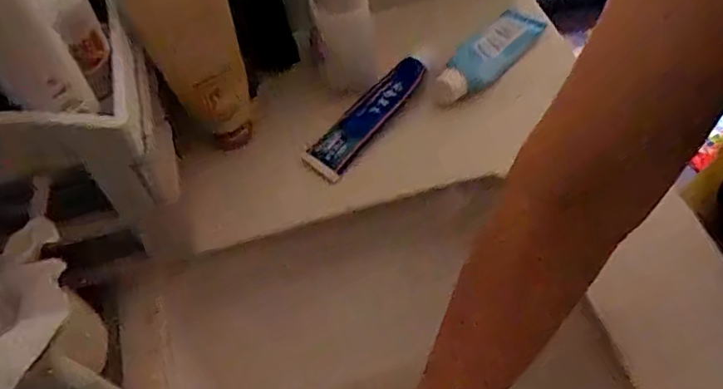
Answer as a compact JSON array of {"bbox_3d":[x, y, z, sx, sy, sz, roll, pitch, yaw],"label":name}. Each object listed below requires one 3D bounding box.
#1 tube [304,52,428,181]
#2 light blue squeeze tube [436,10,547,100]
[{"bbox_3d":[0.009,-0.077,0.526,0.036,0.028,0.161,33,61,23],"label":"tube"},{"bbox_3d":[0.129,-0.145,0.557,0.043,0.025,0.139,36,62,24],"label":"light blue squeeze tube"}]

